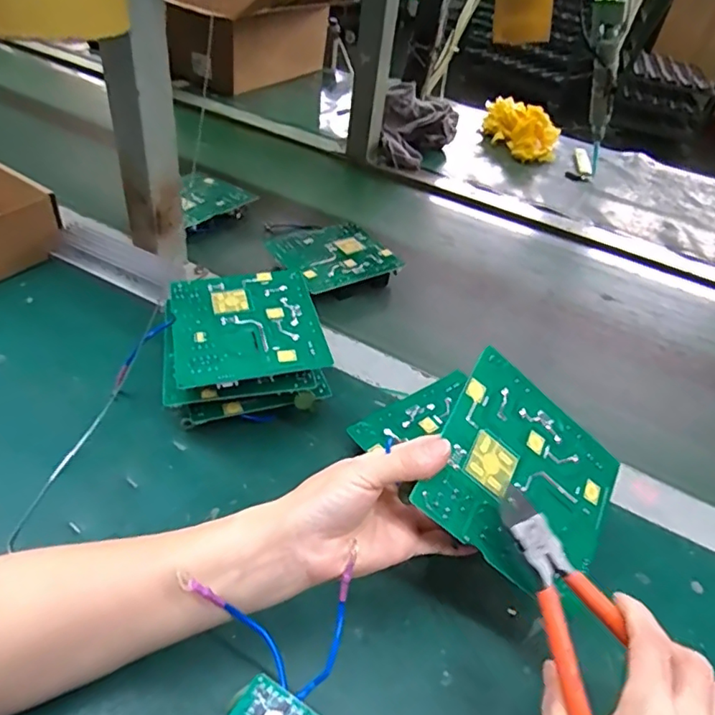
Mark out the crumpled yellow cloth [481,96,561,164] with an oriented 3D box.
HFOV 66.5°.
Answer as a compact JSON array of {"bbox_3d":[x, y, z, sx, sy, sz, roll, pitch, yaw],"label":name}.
[{"bbox_3d":[0.316,-0.440,1.043,0.097,0.068,0.166,-8,44,-17],"label":"crumpled yellow cloth"}]

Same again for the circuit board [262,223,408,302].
[{"bbox_3d":[-0.028,-0.118,0.655,0.131,0.028,0.114,-22,50,-30],"label":"circuit board"}]

